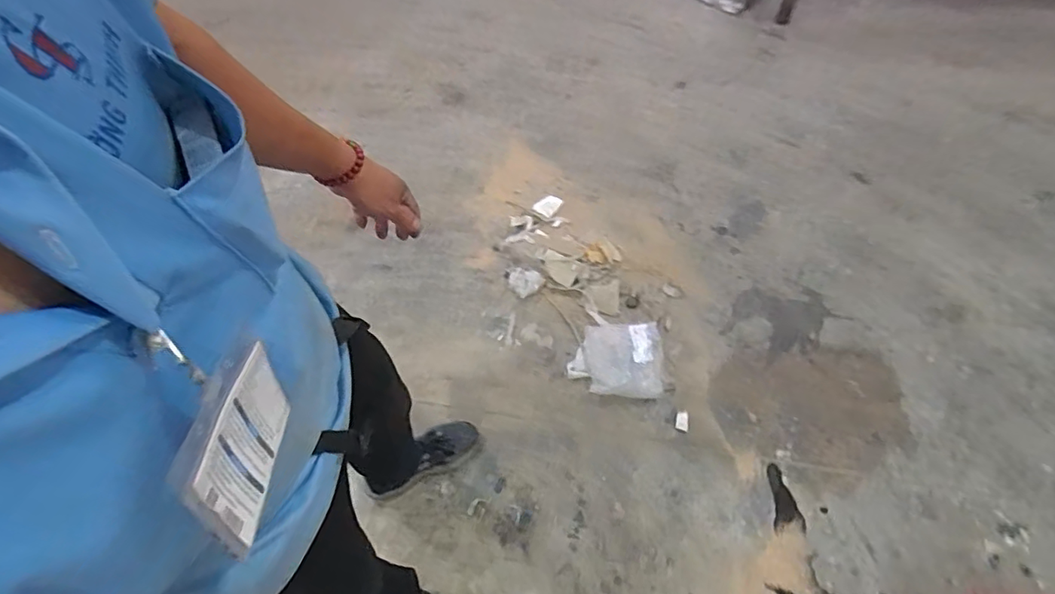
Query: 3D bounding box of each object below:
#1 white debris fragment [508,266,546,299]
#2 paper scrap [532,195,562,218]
[{"bbox_3d":[-0.009,-0.040,1.506,0.104,0.036,0.079,19,59,17],"label":"white debris fragment"},{"bbox_3d":[0.064,-0.295,1.706,0.073,0.010,0.089,28,61,22],"label":"paper scrap"}]

